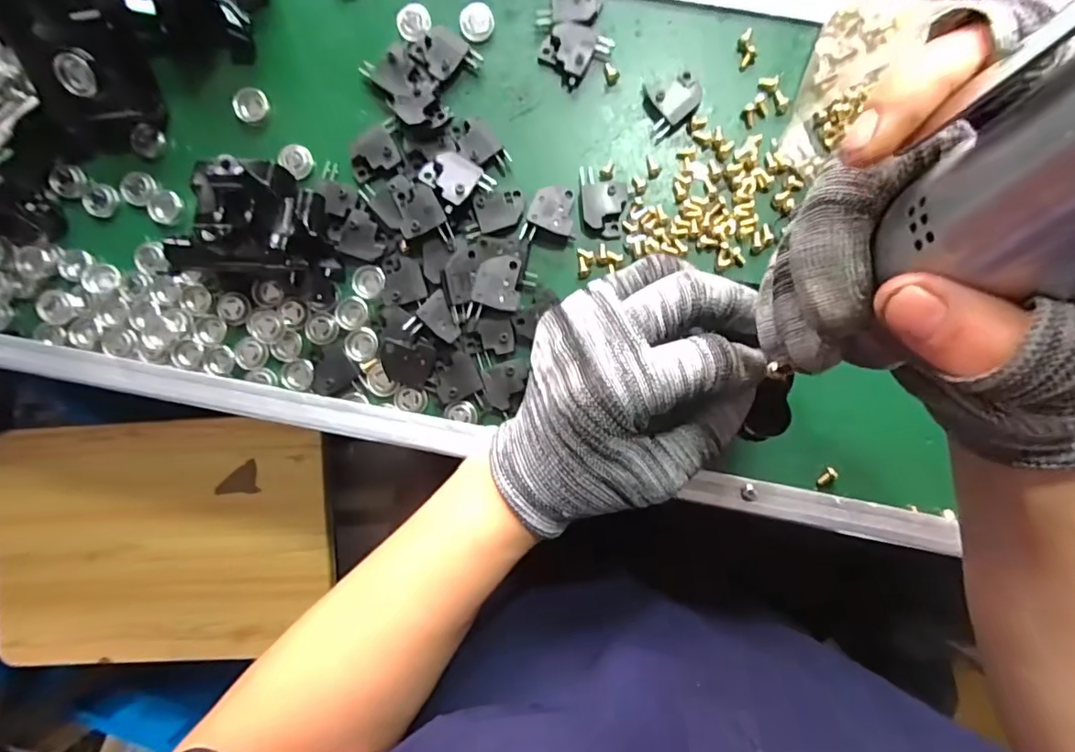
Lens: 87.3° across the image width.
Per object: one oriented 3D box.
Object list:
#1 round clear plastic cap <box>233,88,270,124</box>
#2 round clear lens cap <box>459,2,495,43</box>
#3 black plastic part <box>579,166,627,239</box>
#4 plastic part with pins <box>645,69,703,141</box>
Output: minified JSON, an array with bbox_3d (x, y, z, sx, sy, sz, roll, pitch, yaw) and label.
[{"bbox_3d":[-0.159,-0.150,0.313,0.015,0.009,0.019,34,90,3],"label":"round clear plastic cap"},{"bbox_3d":[-0.033,-0.194,0.306,0.018,0.004,0.021,-22,88,2],"label":"round clear lens cap"},{"bbox_3d":[0.036,-0.094,0.304,0.024,0.004,0.037,-1,88,3],"label":"black plastic part"},{"bbox_3d":[0.071,-0.149,0.302,0.032,0.008,0.027,-33,87,1],"label":"plastic part with pins"}]

